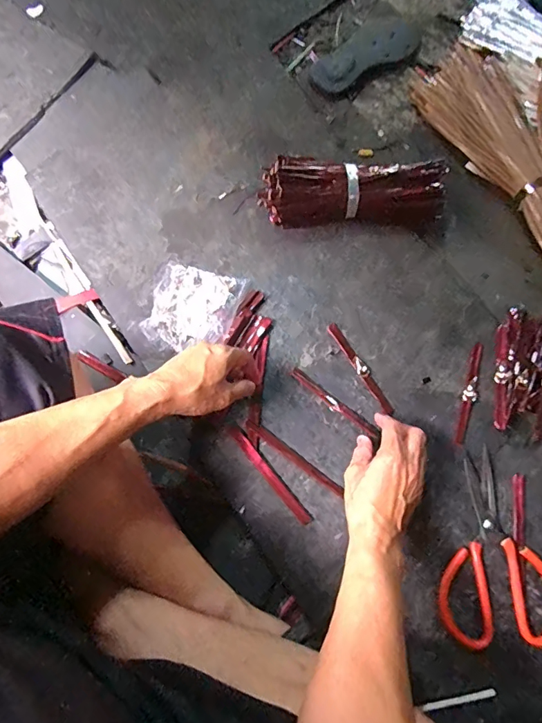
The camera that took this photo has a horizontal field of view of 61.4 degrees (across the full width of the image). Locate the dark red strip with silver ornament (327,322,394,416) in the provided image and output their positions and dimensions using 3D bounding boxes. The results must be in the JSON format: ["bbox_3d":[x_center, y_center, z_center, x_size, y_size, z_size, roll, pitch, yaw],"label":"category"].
[{"bbox_3d":[0.118,0.008,0.602,0.016,0.010,0.140,-30,79,-11],"label":"dark red strip with silver ornament"}]

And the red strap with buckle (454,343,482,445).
[{"bbox_3d":[0.260,0.041,0.596,0.017,0.004,0.139,18,72,3],"label":"red strap with buckle"}]

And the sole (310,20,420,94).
[{"bbox_3d":[0.157,-0.525,0.777,0.224,0.017,0.084,-35,77,-13],"label":"sole"}]

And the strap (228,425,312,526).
[{"bbox_3d":[-0.003,0.140,0.565,0.014,0.012,0.148,-38,77,-13],"label":"strap"}]

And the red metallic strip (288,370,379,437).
[{"bbox_3d":[0.083,0.055,0.589,0.137,0.007,0.015,37,74,8],"label":"red metallic strip"}]

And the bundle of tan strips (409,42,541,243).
[{"bbox_3d":[0.410,-0.278,0.685,0.143,0.068,0.554,-29,75,-8],"label":"bundle of tan strips"}]

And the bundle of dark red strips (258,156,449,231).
[{"bbox_3d":[0.118,-0.239,0.660,0.265,0.054,0.090,5,73,1],"label":"bundle of dark red strips"}]

